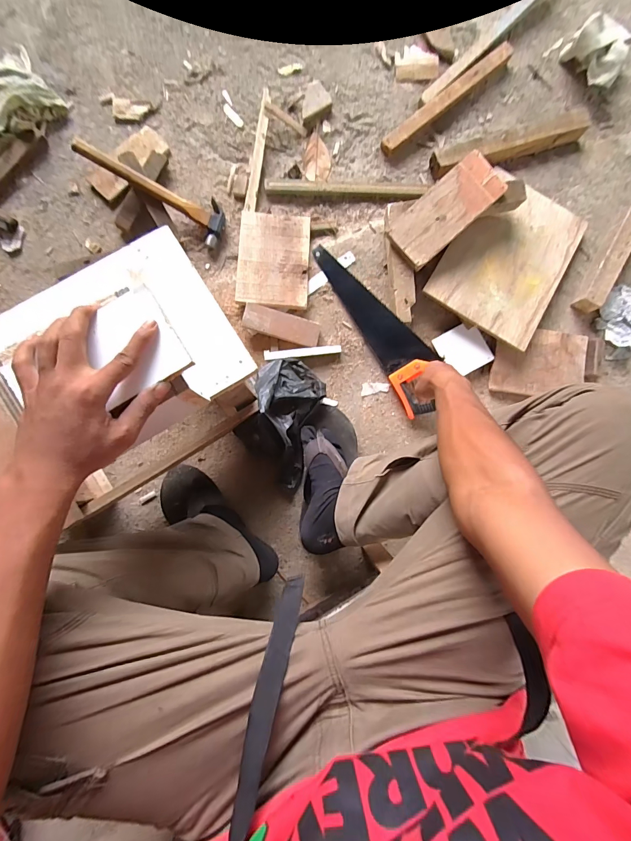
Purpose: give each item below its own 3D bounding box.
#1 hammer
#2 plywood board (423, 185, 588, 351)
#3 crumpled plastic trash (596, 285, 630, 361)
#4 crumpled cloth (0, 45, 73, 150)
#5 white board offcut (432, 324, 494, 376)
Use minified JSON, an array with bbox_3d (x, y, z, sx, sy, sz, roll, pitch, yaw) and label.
[{"bbox_3d":[-0.315,-0.449,0.684,0.282,0.025,0.082,23,85,-21],"label":"hammer"},{"bbox_3d":[0.403,-0.340,0.734,0.232,0.015,0.334,31,81,0],"label":"plywood board"},{"bbox_3d":[0.673,-0.214,0.767,0.106,0.028,0.147,-19,88,-5],"label":"crumpled plastic trash"},{"bbox_3d":[-0.616,-0.637,0.700,0.202,0.042,0.178,-28,89,-5],"label":"crumpled cloth"},{"bbox_3d":[0.310,-0.148,0.734,0.095,0.010,0.097,-29,89,-5],"label":"white board offcut"}]

